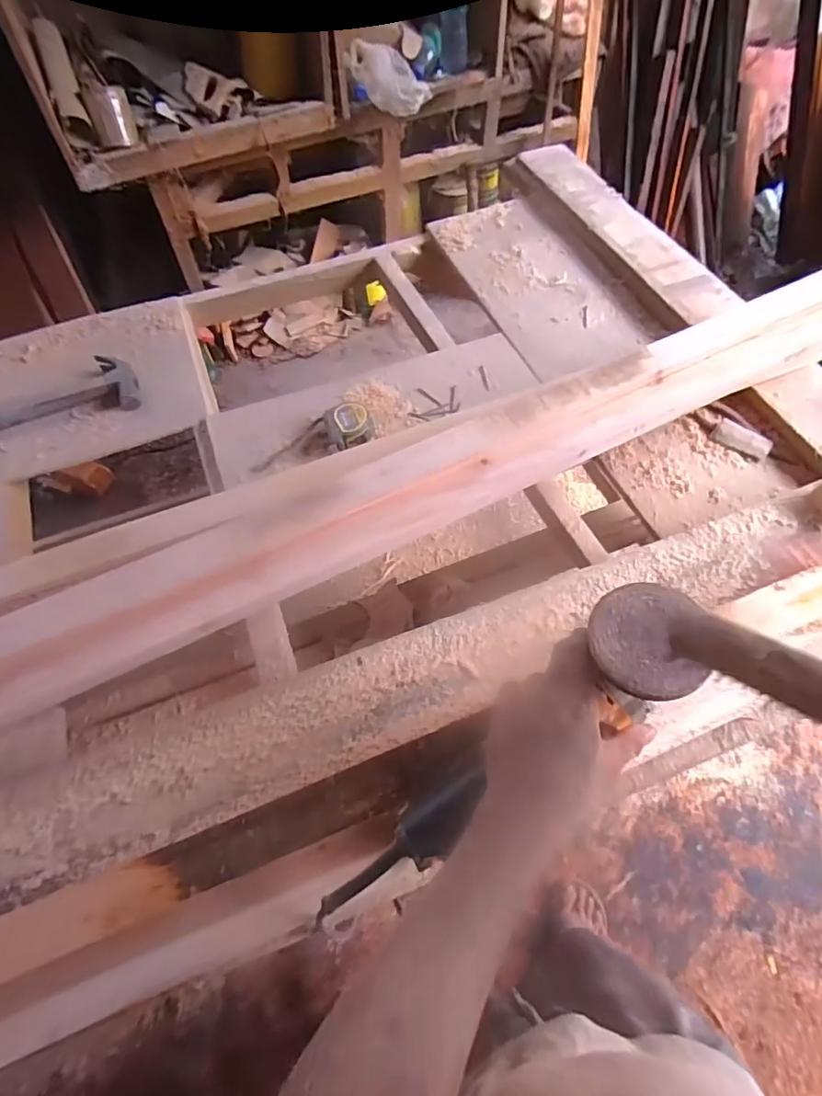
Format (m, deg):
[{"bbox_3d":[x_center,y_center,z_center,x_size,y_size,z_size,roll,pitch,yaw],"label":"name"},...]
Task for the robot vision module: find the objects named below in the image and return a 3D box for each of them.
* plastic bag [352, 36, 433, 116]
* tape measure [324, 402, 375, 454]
[{"bbox_3d":[-0.061,-1.310,1.435,0.249,0.123,0.072,8,48,-33],"label":"plastic bag"},{"bbox_3d":[-0.091,-0.176,0.755,0.073,0.046,0.078,-11,60,-3],"label":"tape measure"}]

